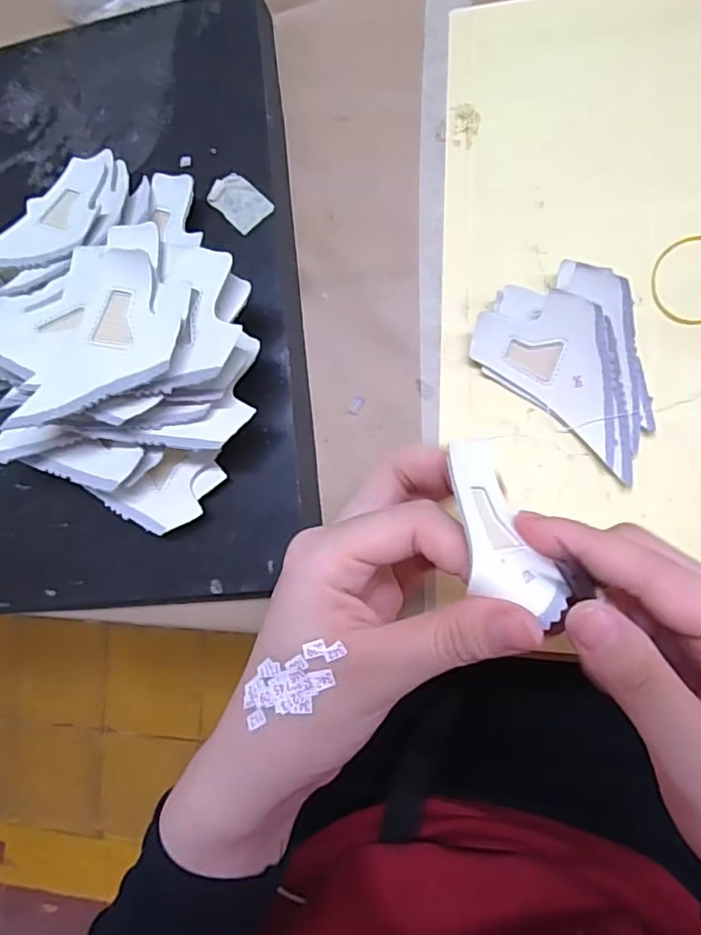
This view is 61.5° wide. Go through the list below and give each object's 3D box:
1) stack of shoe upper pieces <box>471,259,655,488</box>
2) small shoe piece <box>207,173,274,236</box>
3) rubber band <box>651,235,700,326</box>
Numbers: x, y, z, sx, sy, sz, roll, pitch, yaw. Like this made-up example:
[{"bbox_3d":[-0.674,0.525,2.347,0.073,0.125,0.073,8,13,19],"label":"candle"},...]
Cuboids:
[{"bbox_3d":[0.105,-0.050,0.266,0.092,0.011,0.065,39,109,7],"label":"stack of shoe upper pieces"},{"bbox_3d":[-0.055,-0.130,0.290,0.030,0.004,0.020,44,95,5],"label":"small shoe piece"},{"bbox_3d":[0.157,-0.085,0.265,0.039,0.004,0.040,-1,87,9],"label":"rubber band"}]

